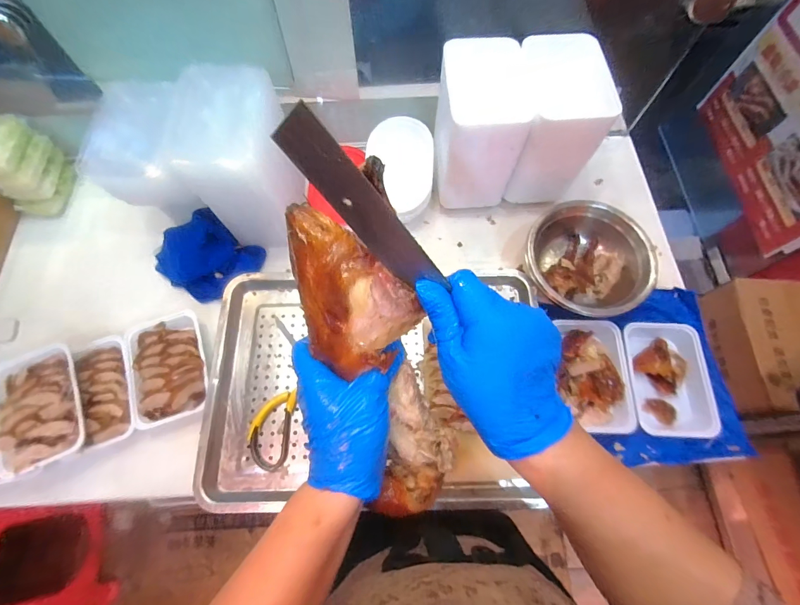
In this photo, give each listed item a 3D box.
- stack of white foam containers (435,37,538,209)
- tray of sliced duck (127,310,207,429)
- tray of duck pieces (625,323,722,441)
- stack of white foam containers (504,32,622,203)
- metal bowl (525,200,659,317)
[{"bbox_3d":[0.124,-0.281,0.614,0.116,0.185,0.162,-4,69,-1],"label":"stack of white foam containers"},{"bbox_3d":[-0.356,0.096,0.584,0.107,0.034,0.161,-16,70,-5],"label":"tray of sliced duck"},{"bbox_3d":[0.398,0.112,0.564,0.109,0.035,0.163,-1,69,1],"label":"tray of duck pieces"},{"bbox_3d":[0.241,-0.290,0.615,0.117,0.183,0.158,-1,69,0],"label":"stack of white foam containers"},{"bbox_3d":[0.296,-0.066,0.603,0.194,0.088,0.178,0,69,1],"label":"metal bowl"}]

